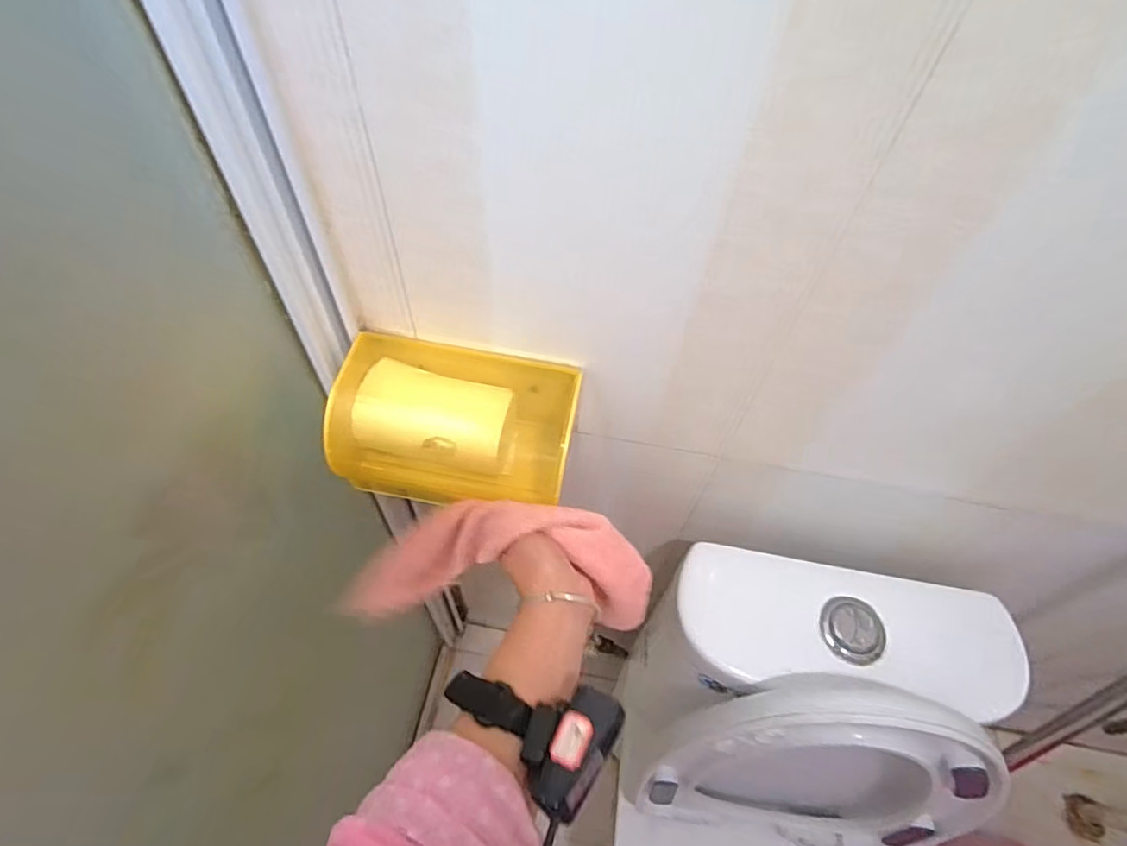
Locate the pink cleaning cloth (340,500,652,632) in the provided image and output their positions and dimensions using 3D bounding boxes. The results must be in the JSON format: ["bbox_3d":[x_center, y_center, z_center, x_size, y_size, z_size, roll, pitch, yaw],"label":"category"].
[{"bbox_3d":[-0.059,0.124,0.512,0.257,0.129,0.073,-3,57,7],"label":"pink cleaning cloth"}]

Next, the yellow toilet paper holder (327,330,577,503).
[{"bbox_3d":[-0.090,0.004,0.541,0.193,0.134,0.116,9,57,2],"label":"yellow toilet paper holder"}]

